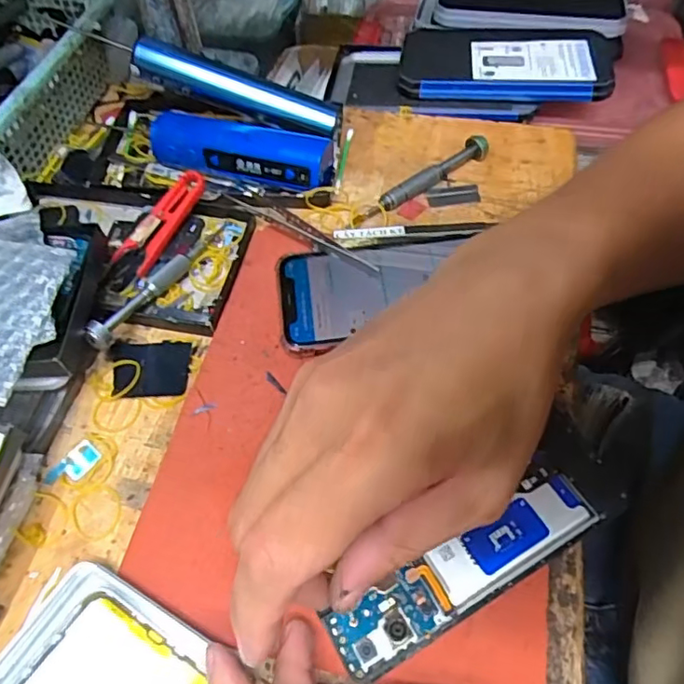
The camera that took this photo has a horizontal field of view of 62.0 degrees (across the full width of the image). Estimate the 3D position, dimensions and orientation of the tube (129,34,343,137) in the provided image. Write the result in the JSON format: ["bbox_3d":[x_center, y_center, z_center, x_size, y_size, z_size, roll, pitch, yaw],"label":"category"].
[{"bbox_3d":[-0.077,-0.188,0.425,0.153,0.023,0.026,16,57,-7],"label":"tube"}]

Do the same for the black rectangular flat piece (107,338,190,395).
[{"bbox_3d":[-0.116,0.014,0.339,0.049,0.004,0.037,0,57,-1],"label":"black rectangular flat piece"}]

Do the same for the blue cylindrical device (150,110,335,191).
[{"bbox_3d":[-0.072,-0.138,0.418,0.130,0.034,0.035,16,59,9],"label":"blue cylindrical device"}]

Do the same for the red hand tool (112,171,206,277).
[{"bbox_3d":[-0.124,-0.084,0.392,0.026,0.013,0.080,27,74,16],"label":"red hand tool"}]

